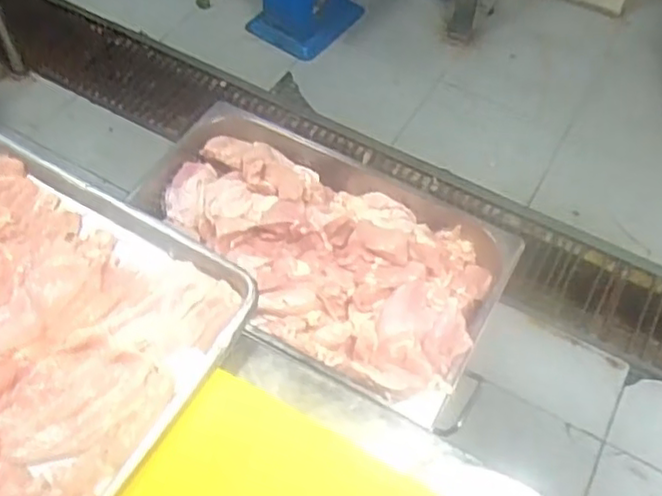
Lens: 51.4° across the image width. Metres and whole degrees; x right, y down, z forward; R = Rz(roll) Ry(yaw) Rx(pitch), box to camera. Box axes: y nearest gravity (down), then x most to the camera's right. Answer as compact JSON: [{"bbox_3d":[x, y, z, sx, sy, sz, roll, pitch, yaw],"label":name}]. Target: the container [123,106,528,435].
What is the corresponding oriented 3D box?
[{"bbox_3d":[-0.032,-0.003,0.982,0.535,0.094,0.330,25,57,14],"label":"container"}]

